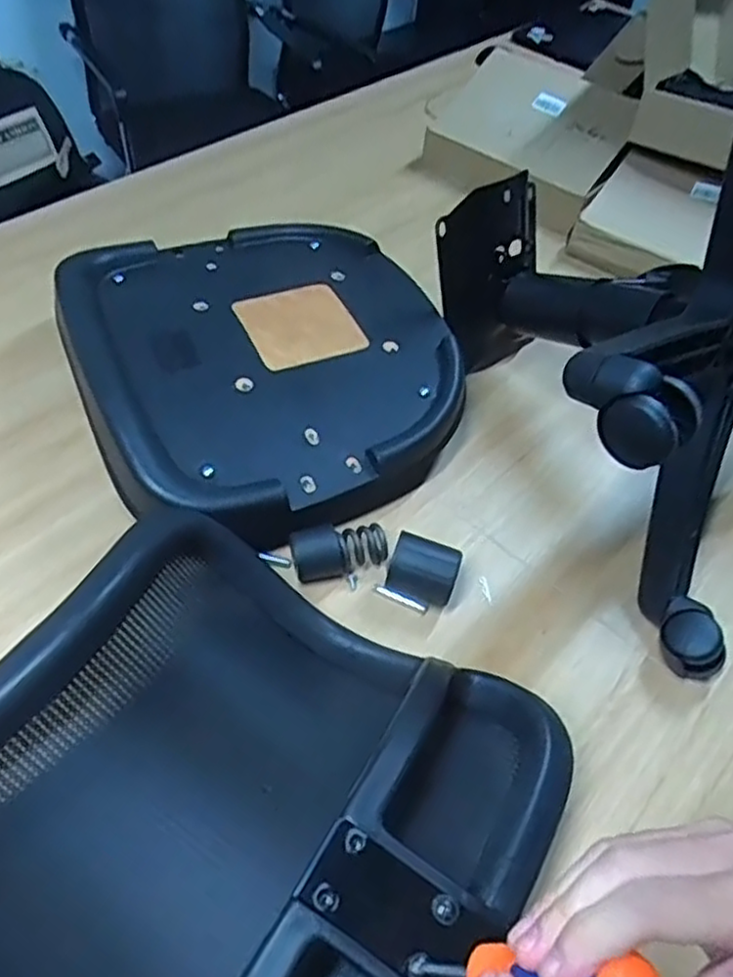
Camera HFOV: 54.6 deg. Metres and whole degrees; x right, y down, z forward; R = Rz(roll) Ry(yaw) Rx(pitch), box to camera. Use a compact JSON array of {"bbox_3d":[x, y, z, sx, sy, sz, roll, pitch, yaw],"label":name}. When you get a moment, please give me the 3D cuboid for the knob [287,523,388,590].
[{"bbox_3d":[-0.026,0.061,0.685,0.093,0.048,0.047,-3,52,-8],"label":"knob"}]

